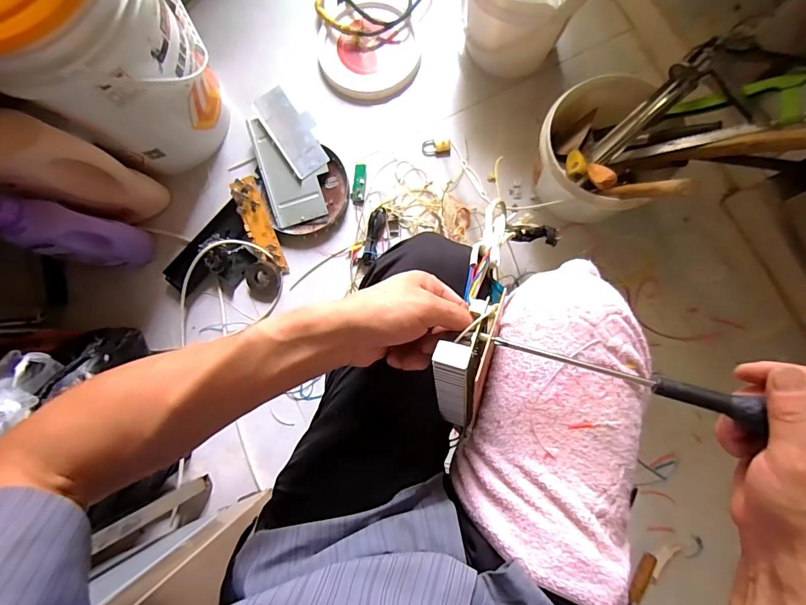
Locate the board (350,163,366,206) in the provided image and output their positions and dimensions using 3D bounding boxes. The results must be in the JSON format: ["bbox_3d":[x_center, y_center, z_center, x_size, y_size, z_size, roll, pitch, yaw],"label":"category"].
[{"bbox_3d":[-0.091,-0.248,0.845,0.027,0.004,0.085,6,83,4],"label":"board"}]

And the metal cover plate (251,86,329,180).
[{"bbox_3d":[-0.226,-0.352,0.837,0.091,0.012,0.180,-34,93,-6],"label":"metal cover plate"}]

